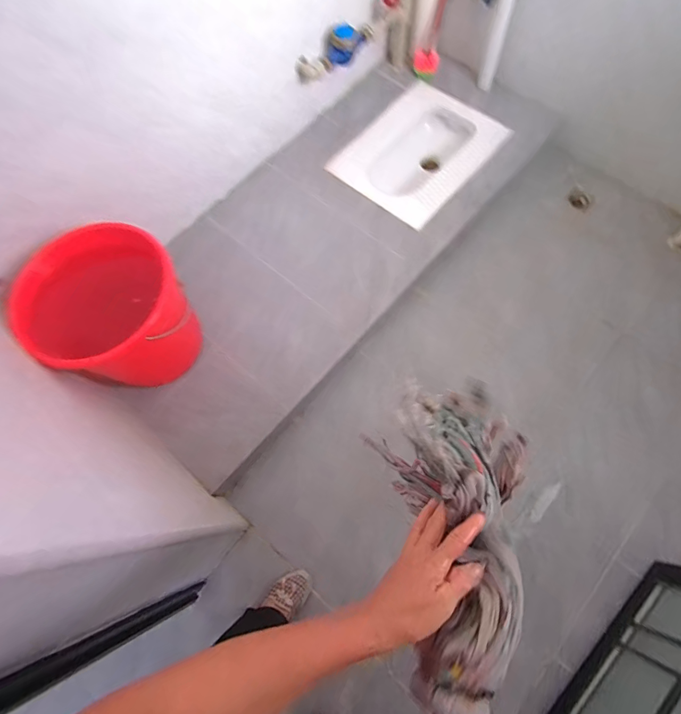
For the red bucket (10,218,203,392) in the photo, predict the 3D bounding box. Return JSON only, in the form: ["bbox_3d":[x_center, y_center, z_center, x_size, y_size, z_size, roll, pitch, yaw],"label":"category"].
[{"bbox_3d":[-0.544,-0.100,1.038,0.324,0.322,0.297,-1,68,3],"label":"red bucket"}]

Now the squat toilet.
[{"bbox_3d":[0.305,-0.771,1.553,0.454,0.124,0.587,40,75,16],"label":"squat toilet"}]

